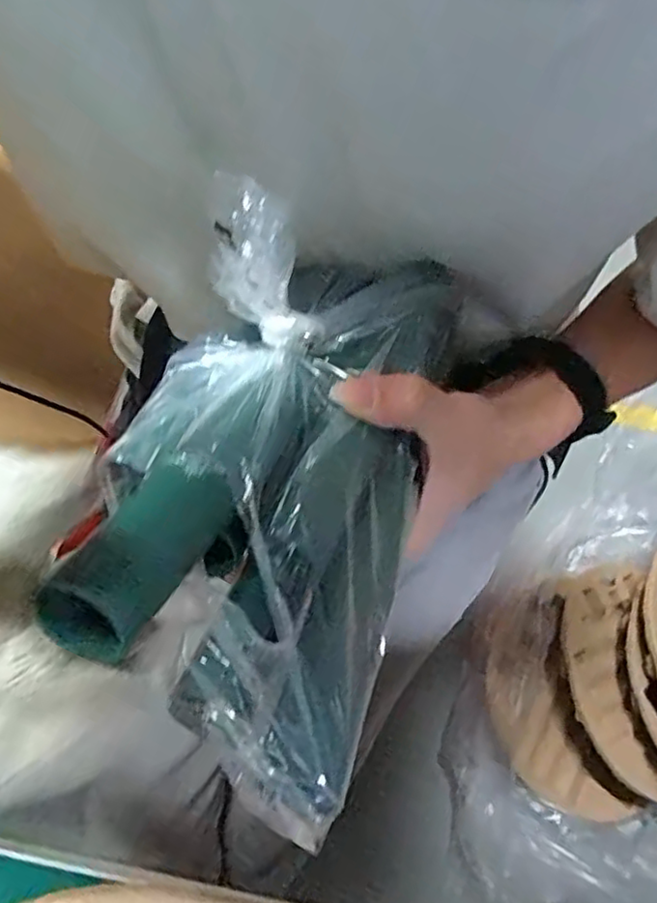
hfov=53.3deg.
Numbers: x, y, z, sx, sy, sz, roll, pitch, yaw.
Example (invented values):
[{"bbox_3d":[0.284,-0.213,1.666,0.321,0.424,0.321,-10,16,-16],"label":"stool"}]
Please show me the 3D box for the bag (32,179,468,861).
[{"bbox_3d":[-0.020,-0.003,0.241,0.110,0.057,0.228,16,70,3],"label":"bag"}]

